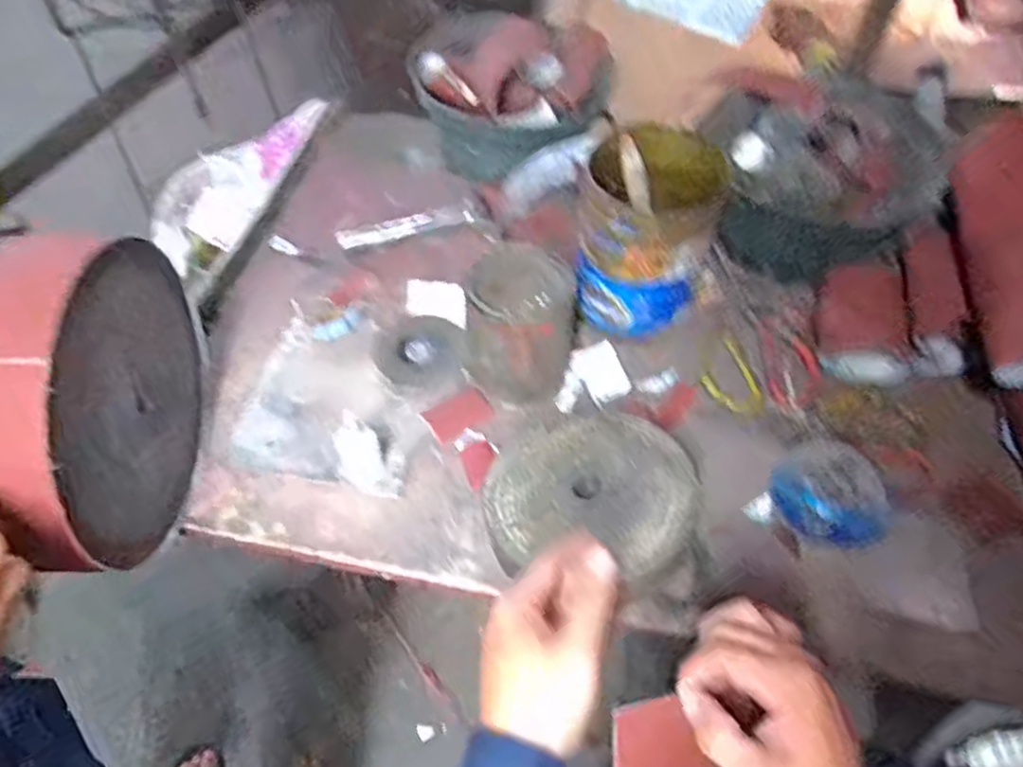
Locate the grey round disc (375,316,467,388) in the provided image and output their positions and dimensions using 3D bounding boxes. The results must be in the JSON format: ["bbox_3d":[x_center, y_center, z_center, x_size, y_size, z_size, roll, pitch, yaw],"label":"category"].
[{"bbox_3d":[-0.089,-0.033,0.723,0.082,0.013,0.074,-30,61,-19],"label":"grey round disc"}]

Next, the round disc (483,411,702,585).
[{"bbox_3d":[0.062,0.083,0.590,0.166,0.028,0.158,10,56,7],"label":"round disc"}]

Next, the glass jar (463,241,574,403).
[{"bbox_3d":[0.007,-0.050,0.683,0.096,0.115,0.106,5,55,3],"label":"glass jar"}]

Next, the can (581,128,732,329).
[{"bbox_3d":[0.125,-0.140,0.716,0.136,0.151,0.128,-39,64,-24],"label":"can"}]

